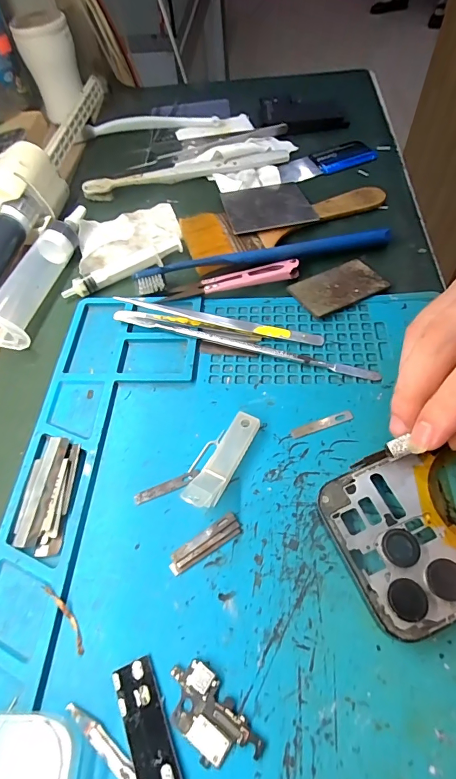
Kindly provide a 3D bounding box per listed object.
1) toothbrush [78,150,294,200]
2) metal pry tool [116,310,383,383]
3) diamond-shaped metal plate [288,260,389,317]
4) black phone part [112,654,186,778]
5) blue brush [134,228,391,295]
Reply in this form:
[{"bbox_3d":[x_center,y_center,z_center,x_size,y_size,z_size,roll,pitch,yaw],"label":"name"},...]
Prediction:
[{"bbox_3d":[-0.036,-0.194,0.345,0.183,0.011,0.016,-14,59,-4],"label":"toothbrush"},{"bbox_3d":[0.008,-0.030,0.245,0.170,0.008,0.011,13,61,12],"label":"metal pry tool"},{"bbox_3d":[0.075,-0.070,0.265,0.059,0.005,0.037,-25,60,-10],"label":"diamond-shaped metal plate"},{"bbox_3d":[-0.032,0.131,0.152,0.016,0.004,0.044,-22,60,-9],"label":"black phone part"},{"bbox_3d":[0.025,-0.092,0.275,0.179,0.012,0.015,-12,59,-2],"label":"blue brush"}]

